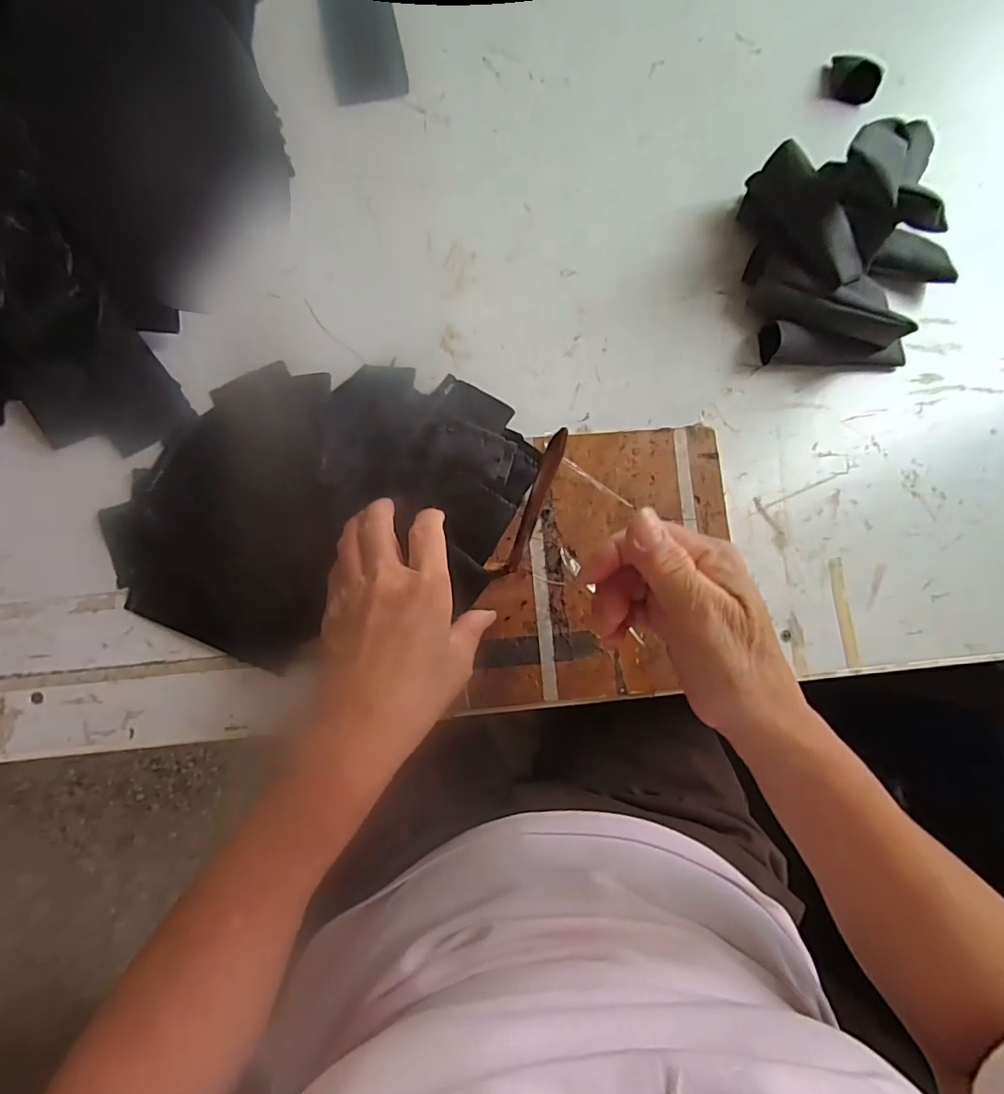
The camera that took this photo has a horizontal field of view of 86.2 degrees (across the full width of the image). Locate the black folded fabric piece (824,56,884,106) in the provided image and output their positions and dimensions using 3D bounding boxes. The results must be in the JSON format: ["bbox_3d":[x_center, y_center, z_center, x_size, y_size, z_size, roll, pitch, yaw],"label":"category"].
[{"bbox_3d":[0.281,-0.375,0.429,0.043,0.021,0.023,31,82,1],"label":"black folded fabric piece"}]

